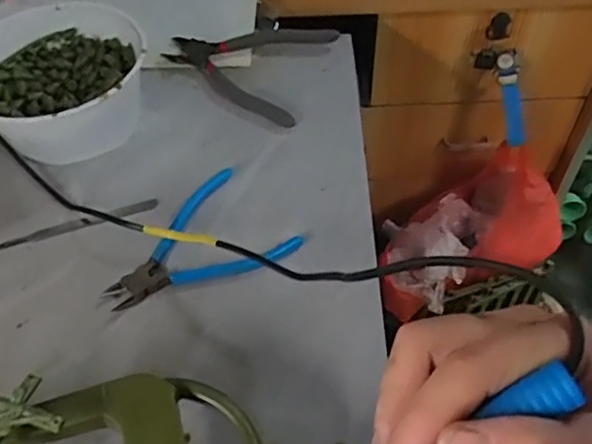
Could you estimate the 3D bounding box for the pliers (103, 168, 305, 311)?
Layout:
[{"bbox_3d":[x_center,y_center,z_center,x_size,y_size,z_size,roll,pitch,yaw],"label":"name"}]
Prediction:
[{"bbox_3d":[-0.081,0.021,0.472,0.140,0.015,0.103,-33,57,-21],"label":"pliers"}]

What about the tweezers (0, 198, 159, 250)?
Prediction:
[{"bbox_3d":[-0.185,0.004,0.502,0.139,0.009,0.015,-17,53,-11],"label":"tweezers"}]

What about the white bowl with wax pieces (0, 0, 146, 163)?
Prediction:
[{"bbox_3d":[-0.219,-0.126,0.557,0.157,0.069,0.170,-1,51,2],"label":"white bowl with wax pieces"}]

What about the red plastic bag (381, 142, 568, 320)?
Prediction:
[{"bbox_3d":[0.250,0.009,0.873,0.259,0.189,0.128,-21,54,-14],"label":"red plastic bag"}]

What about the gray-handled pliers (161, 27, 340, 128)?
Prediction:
[{"bbox_3d":[-0.056,-0.164,0.616,0.161,0.012,0.143,13,53,13],"label":"gray-handled pliers"}]

